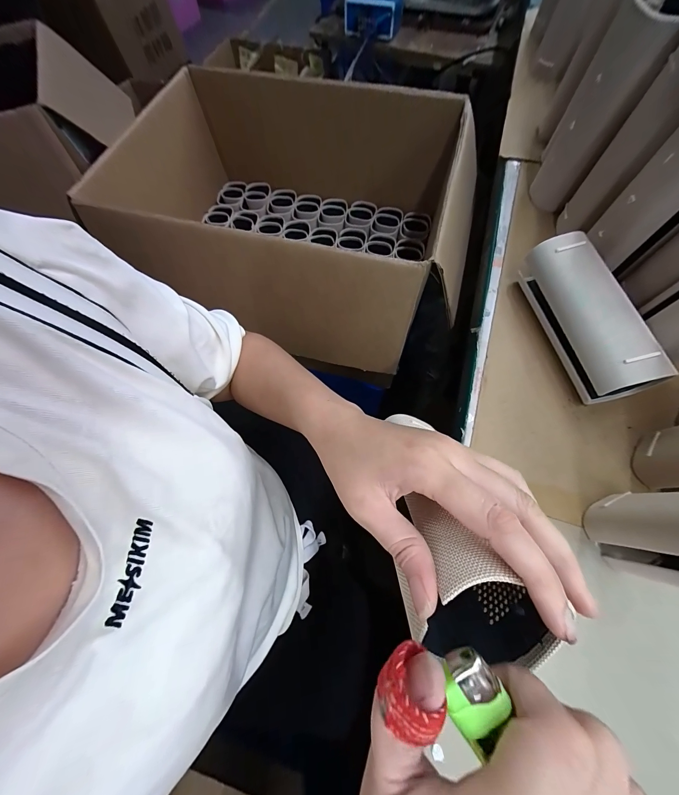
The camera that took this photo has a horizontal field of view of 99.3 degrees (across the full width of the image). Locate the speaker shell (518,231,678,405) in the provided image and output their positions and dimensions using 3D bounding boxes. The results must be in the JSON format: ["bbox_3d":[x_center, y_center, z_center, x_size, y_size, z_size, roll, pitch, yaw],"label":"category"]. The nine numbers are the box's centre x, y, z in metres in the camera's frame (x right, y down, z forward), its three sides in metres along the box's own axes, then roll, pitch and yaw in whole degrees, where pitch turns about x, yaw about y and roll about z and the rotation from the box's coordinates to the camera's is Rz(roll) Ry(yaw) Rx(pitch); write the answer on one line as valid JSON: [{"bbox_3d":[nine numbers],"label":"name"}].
[{"bbox_3d":[0.274,-0.089,0.323,0.068,0.077,0.185,-10,69,-1],"label":"speaker shell"}]

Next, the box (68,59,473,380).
[{"bbox_3d":[-0.059,-0.349,0.565,0.585,0.250,0.491,15,70,8],"label":"box"}]

